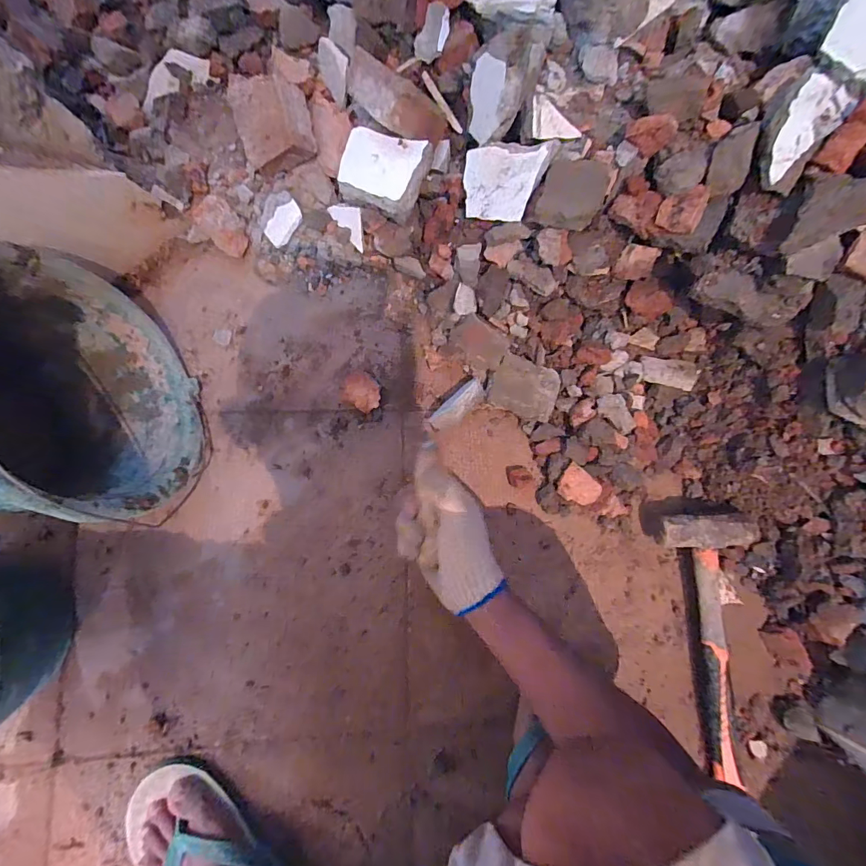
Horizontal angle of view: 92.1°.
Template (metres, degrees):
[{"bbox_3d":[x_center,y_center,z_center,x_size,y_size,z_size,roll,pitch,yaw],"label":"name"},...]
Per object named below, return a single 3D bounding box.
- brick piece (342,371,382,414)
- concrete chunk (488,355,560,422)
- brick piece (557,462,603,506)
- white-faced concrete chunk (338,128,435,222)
[{"bbox_3d":[-0.093,-0.055,0.558,0.051,0.030,0.047,1,81,-5],"label":"brick piece"},{"bbox_3d":[0.123,-0.059,0.563,0.086,0.035,0.072,18,106,0],"label":"concrete chunk"},{"bbox_3d":[0.193,0.073,0.559,0.053,0.030,0.043,35,80,0],"label":"brick piece"},{"bbox_3d":[-0.060,-0.316,0.508,0.100,0.032,0.081,21,100,-2],"label":"white-faced concrete chunk"}]

